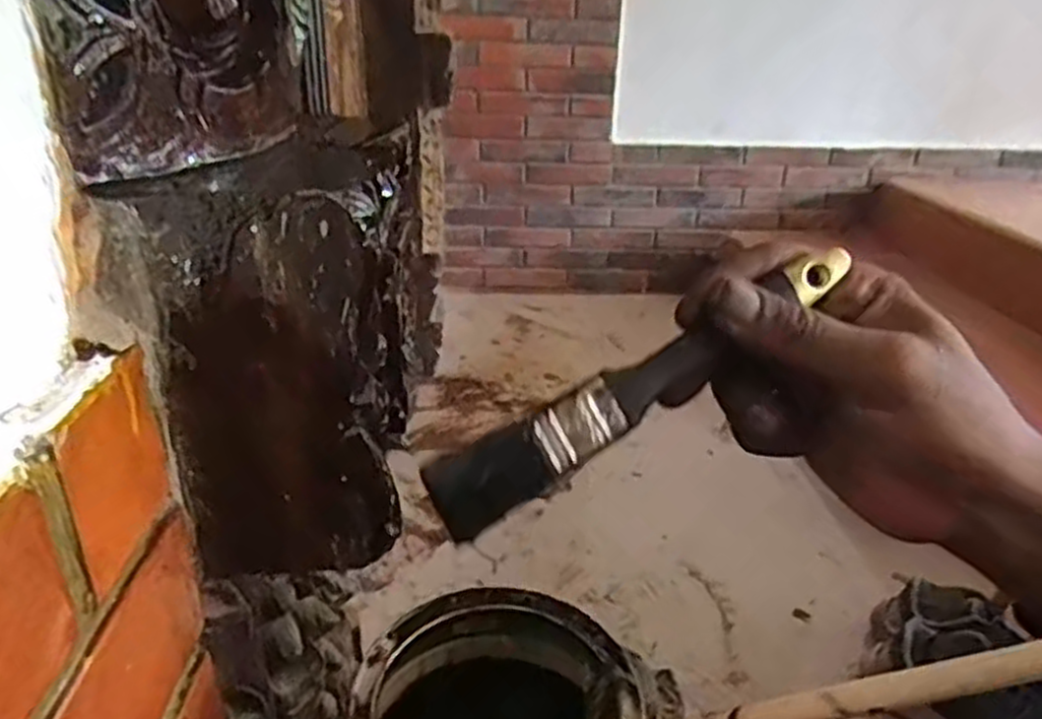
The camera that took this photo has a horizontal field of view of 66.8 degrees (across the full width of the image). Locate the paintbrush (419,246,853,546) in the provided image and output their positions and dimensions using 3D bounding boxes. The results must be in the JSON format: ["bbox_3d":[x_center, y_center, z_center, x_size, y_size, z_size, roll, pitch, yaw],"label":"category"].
[{"bbox_3d":[0.047,0.009,0.288,0.175,0.027,0.015,-31,32,-11],"label":"paintbrush"}]

